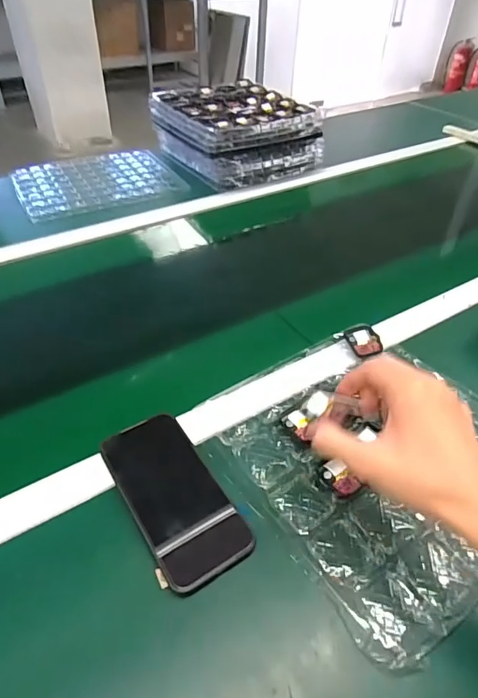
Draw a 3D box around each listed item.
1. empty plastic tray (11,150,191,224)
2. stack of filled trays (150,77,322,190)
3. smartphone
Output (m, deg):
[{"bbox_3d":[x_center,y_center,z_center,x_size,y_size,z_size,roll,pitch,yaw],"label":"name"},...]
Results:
[{"bbox_3d":[-0.285,-0.342,0.921,0.302,0.016,0.252,-21,47,-23],"label":"empty plastic tray"},{"bbox_3d":[-0.012,-0.468,0.991,0.271,0.116,0.281,-24,49,-26],"label":"stack of filled trays"},{"bbox_3d":[-0.060,0.127,0.411,0.076,0.015,0.161,-24,48,-25],"label":"smartphone"}]

